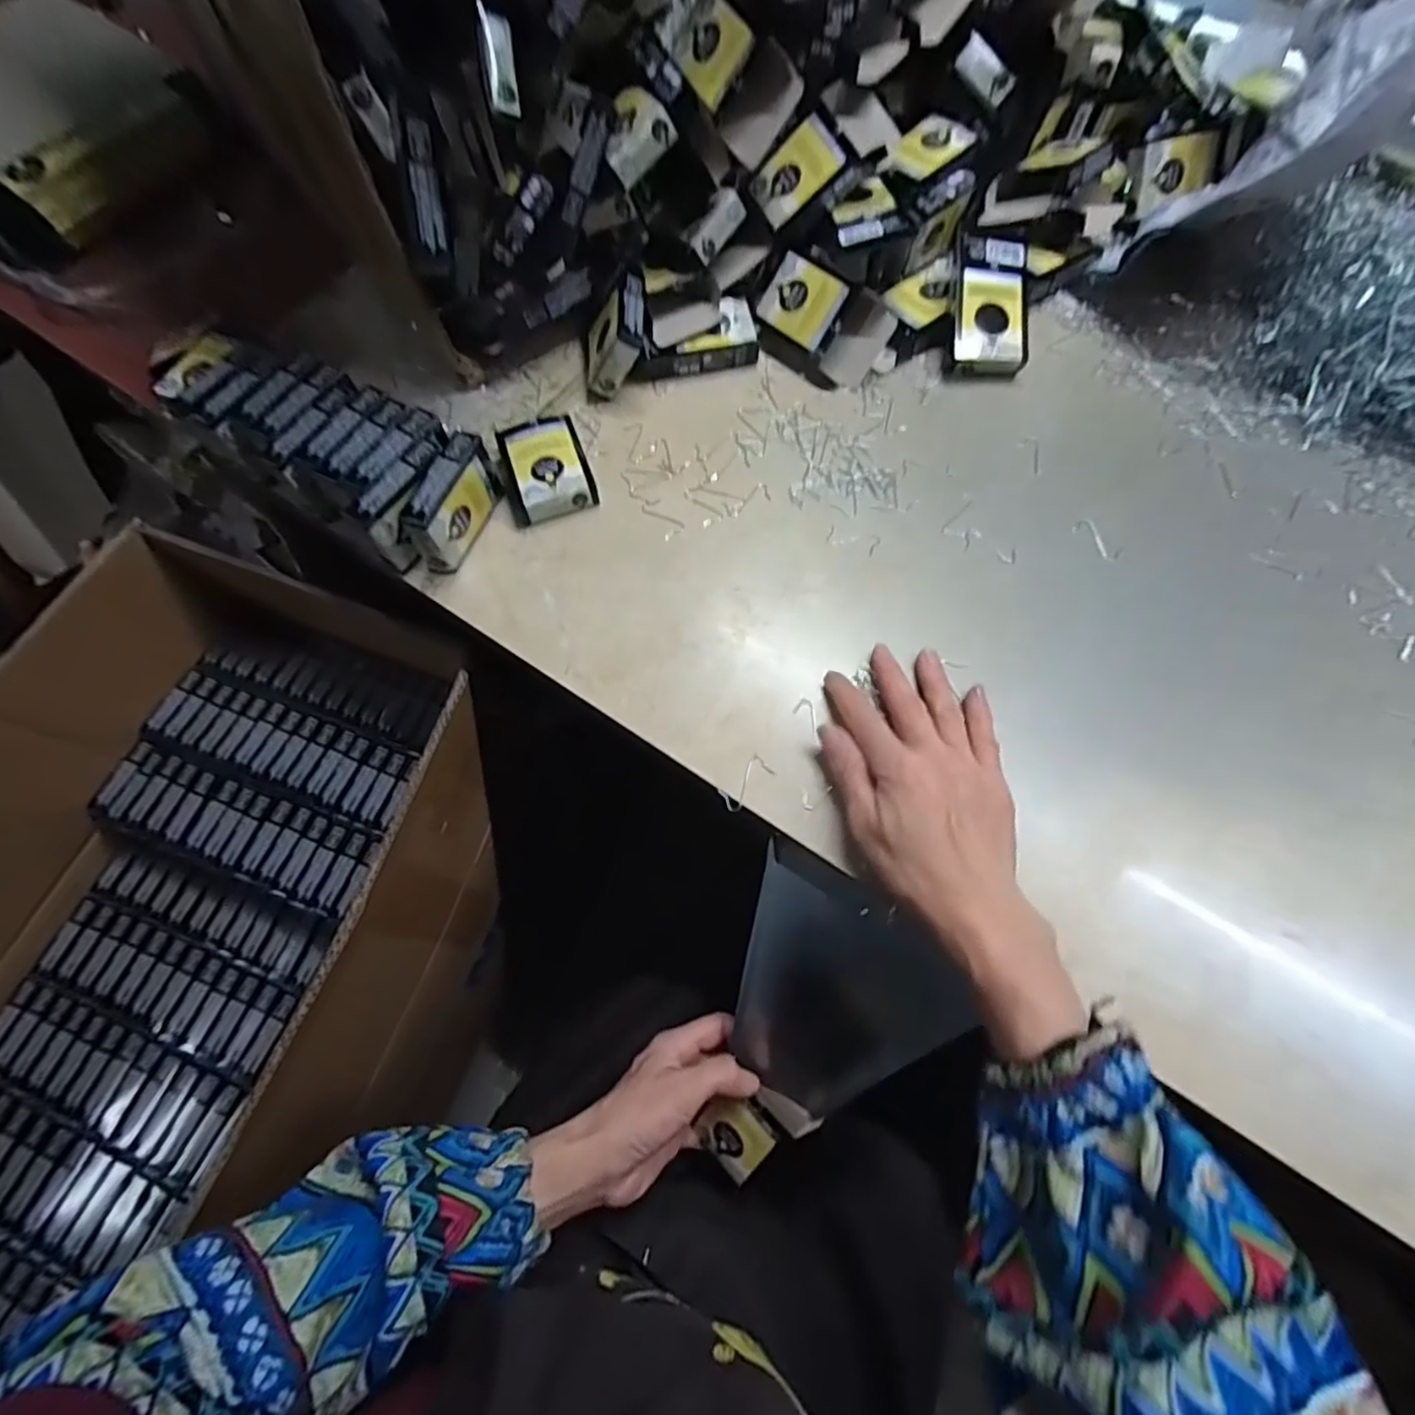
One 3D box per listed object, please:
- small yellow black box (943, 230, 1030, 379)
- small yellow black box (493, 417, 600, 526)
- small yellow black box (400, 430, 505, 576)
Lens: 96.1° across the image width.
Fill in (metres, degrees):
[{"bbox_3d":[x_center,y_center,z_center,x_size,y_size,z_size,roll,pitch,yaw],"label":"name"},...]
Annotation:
[{"bbox_3d":[0.207,-0.296,0.469,0.057,0.021,0.092,2,92,-4],"label":"small yellow black box"},{"bbox_3d":[-0.115,-0.168,0.452,0.058,0.028,0.072,-18,68,-4],"label":"small yellow black box"},{"bbox_3d":[-0.166,-0.135,0.419,0.022,0.056,0.076,21,70,11],"label":"small yellow black box"}]

